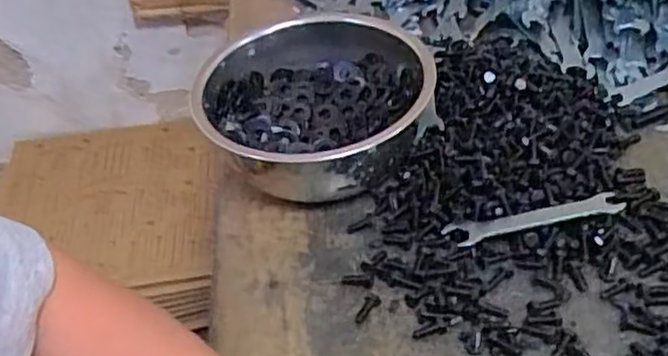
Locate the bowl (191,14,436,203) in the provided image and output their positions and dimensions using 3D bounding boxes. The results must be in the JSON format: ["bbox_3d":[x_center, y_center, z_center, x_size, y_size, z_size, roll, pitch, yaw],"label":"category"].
[{"bbox_3d":[-0.012,-0.053,0.516,0.163,0.074,0.175,-4,44,4],"label":"bowl"}]

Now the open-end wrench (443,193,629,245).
[{"bbox_3d":[0.127,0.026,0.441,0.110,0.006,0.018,-12,41,6],"label":"open-end wrench"}]

